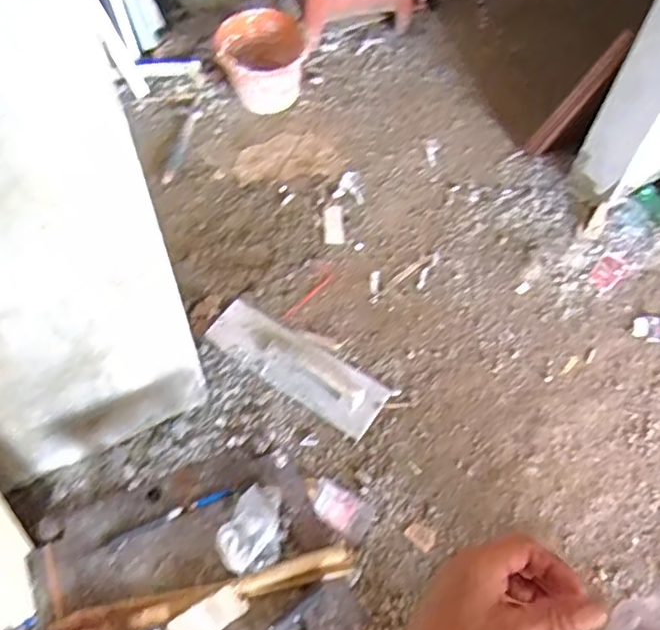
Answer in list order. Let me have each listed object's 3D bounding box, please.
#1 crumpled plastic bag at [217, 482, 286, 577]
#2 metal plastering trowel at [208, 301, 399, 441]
[{"bbox_3d":[-0.119,0.352,1.093,0.101,0.060,0.151,27,62,13],"label":"crumpled plastic bag"},{"bbox_3d":[-0.083,0.114,1.610,0.460,0.061,0.148,30,63,14],"label":"metal plastering trowel"}]

